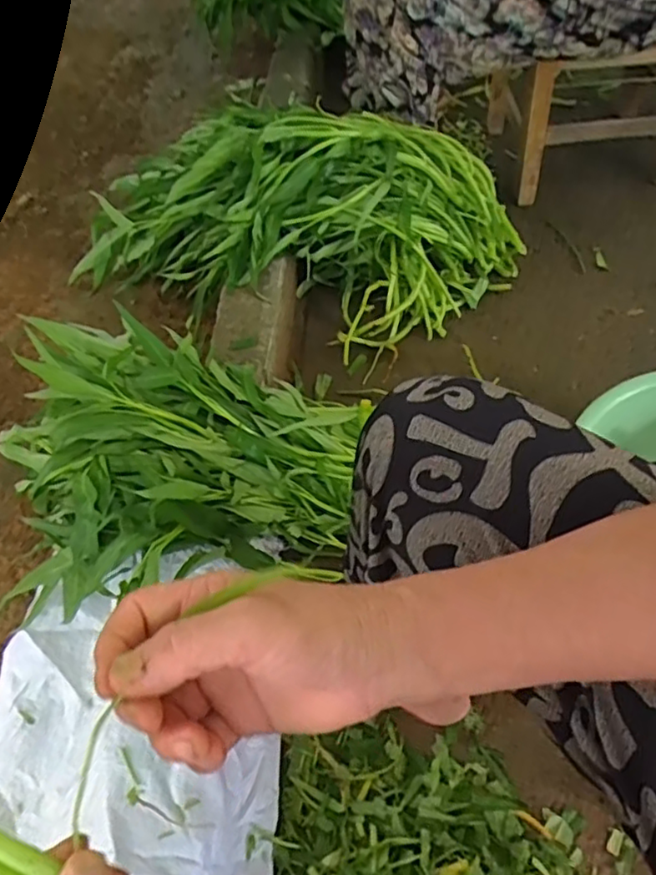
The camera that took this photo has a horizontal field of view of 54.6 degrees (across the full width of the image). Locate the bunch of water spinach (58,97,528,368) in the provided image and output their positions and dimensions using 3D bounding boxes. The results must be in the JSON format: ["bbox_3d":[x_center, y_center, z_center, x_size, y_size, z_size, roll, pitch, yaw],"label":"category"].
[{"bbox_3d":[-0.070,-0.369,1.047,0.758,0.258,0.356,10,54,11],"label":"bunch of water spinach"}]

